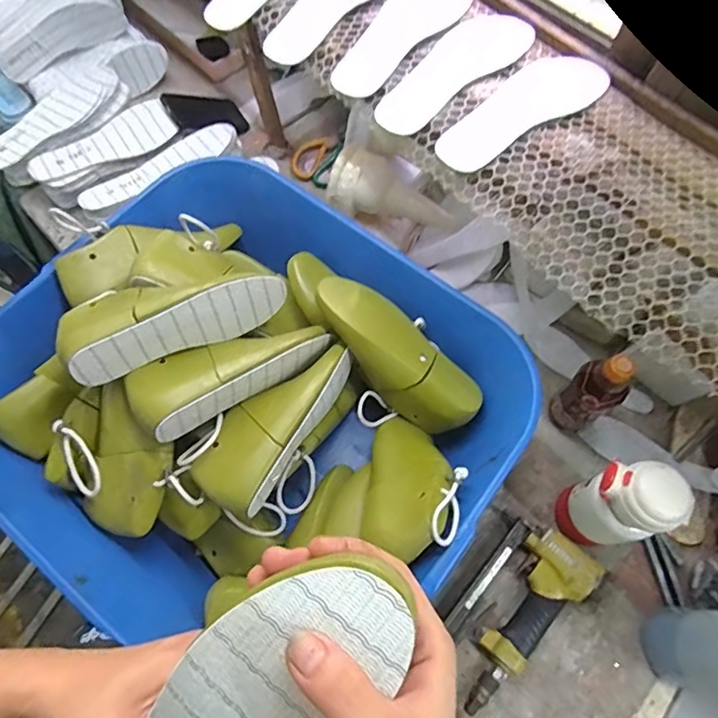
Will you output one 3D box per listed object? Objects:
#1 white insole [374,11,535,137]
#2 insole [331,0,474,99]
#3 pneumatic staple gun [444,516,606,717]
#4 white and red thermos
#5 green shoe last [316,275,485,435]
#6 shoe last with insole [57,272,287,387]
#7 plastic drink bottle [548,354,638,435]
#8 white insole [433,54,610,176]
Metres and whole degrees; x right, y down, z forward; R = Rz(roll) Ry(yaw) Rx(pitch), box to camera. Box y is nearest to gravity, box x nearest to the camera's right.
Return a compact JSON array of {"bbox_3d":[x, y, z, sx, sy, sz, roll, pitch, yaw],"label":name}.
[{"bbox_3d":[0.110,-0.332,0.581,0.076,0.006,0.238,43,72,15],"label":"white insole"},{"bbox_3d":[0.057,-0.390,0.603,0.080,0.008,0.238,32,69,12],"label":"insole"},{"bbox_3d":[0.189,0.312,0.624,0.130,0.046,0.226,33,69,12],"label":"pneumatic staple gun"},{"bbox_3d":[0.292,0.172,0.607,0.075,0.197,0.080,-6,67,-4],"label":"white and red thermos"},{"bbox_3d":[0.044,-0.007,0.650,0.239,0.065,0.085,46,71,-6],"label":"green shoe last"},{"bbox_3d":[-0.212,-0.061,0.590,0.236,0.079,0.095,-28,70,-13],"label":"shoe last with insole"},{"bbox_3d":[0.303,0.046,0.677,0.057,0.193,0.063,-29,70,-13],"label":"plastic drink bottle"},{"bbox_3d":[0.181,-0.274,0.559,0.227,0.004,0.078,-39,73,-17],"label":"white insole"}]

